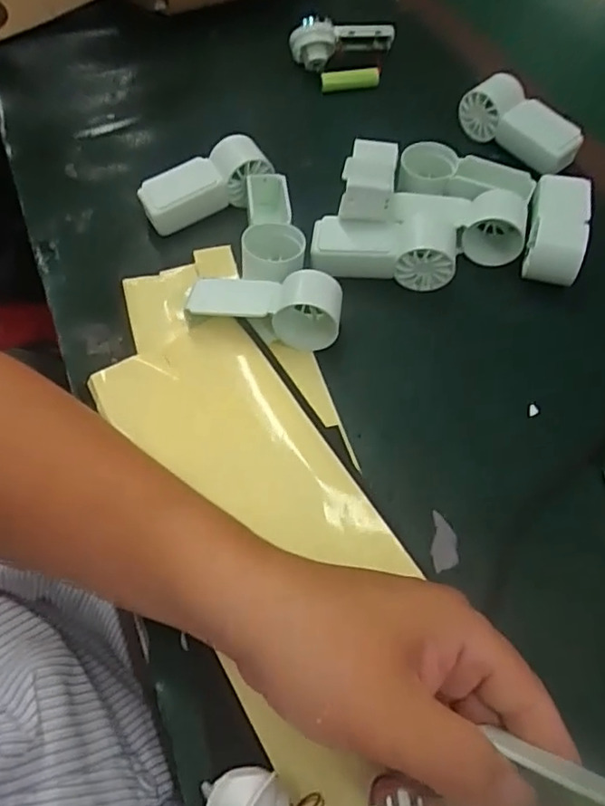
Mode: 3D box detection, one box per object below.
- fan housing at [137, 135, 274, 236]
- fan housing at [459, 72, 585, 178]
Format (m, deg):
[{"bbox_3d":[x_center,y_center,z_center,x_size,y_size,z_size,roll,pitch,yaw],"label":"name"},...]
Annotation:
[{"bbox_3d":[-0.070,-0.153,0.427,0.089,0.034,0.036,-24,62,-15],"label":"fan housing"},{"bbox_3d":[0.171,-0.216,0.469,0.039,0.049,0.093,-38,66,-21],"label":"fan housing"}]

